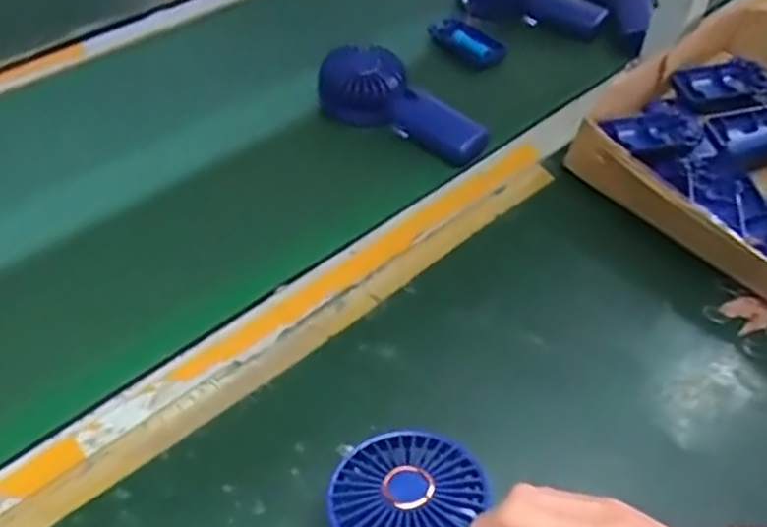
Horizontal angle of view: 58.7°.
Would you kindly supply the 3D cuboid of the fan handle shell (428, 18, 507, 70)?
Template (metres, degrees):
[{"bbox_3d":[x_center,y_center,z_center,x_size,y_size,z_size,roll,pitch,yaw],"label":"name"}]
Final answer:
[{"bbox_3d":[0.097,-0.249,0.778,0.018,0.046,0.106,-37,57,-27],"label":"fan handle shell"}]

